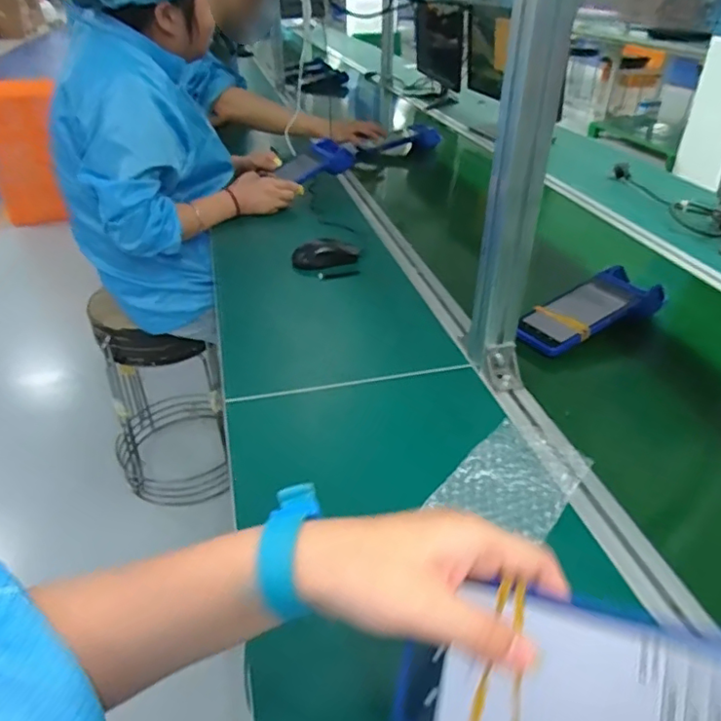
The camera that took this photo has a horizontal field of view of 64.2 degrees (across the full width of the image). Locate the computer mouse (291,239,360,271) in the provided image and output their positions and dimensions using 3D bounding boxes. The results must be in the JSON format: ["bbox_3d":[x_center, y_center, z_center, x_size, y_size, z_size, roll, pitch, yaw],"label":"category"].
[{"bbox_3d":[-0.060,-0.179,0.951,0.110,0.027,0.059,-10,36,-15],"label":"computer mouse"}]

